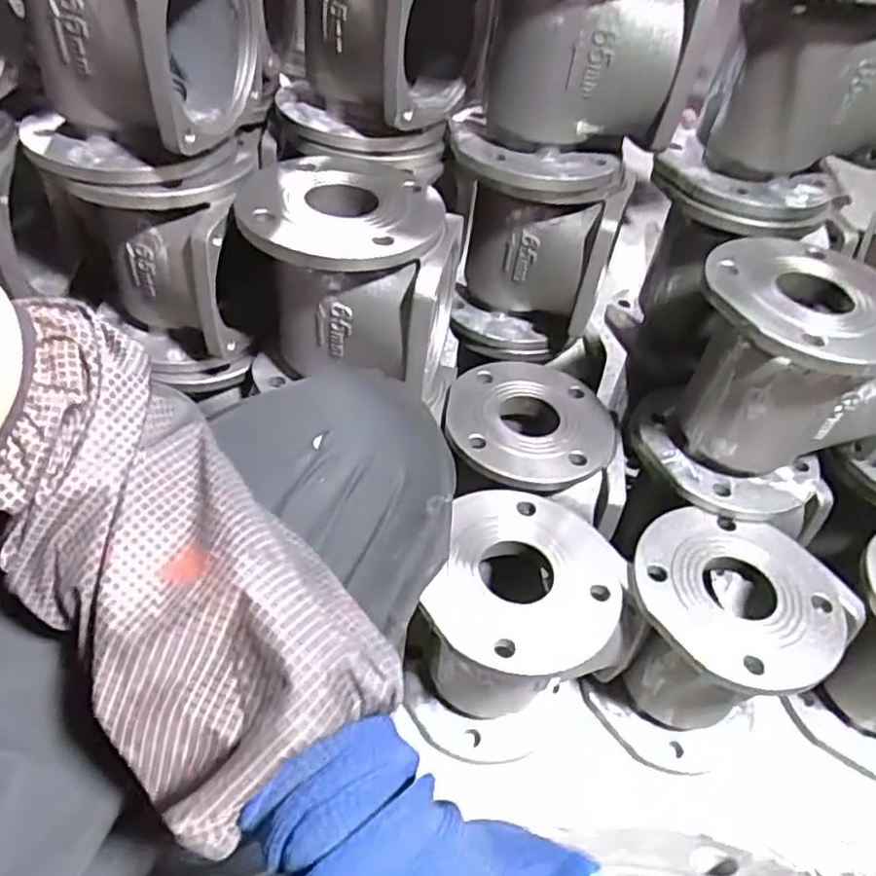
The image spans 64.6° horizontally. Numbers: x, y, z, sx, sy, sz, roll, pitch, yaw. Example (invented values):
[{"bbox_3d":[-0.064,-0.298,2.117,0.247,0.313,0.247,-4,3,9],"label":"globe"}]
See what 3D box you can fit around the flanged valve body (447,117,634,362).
[{"bbox_3d":[0.093,-0.221,0.782,0.170,0.236,0.166,5,47,-3],"label":"flanged valve body"}]

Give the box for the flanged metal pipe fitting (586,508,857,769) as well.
[{"bbox_3d":[0.263,0.204,0.675,0.196,0.209,0.169,30,50,20],"label":"flanged metal pipe fitting"}]

